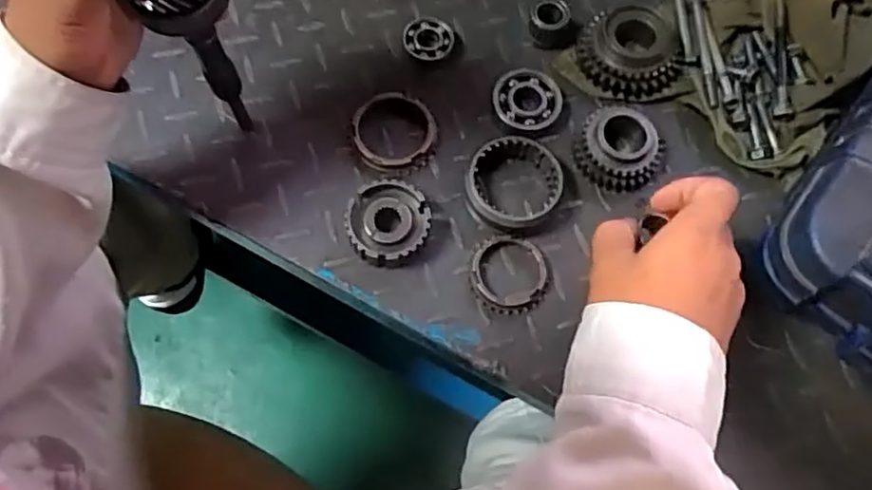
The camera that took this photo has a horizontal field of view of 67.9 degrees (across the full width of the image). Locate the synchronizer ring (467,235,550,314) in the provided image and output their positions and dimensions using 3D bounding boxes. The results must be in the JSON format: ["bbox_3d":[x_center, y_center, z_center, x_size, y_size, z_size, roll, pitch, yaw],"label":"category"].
[{"bbox_3d":[0.051,0.020,0.444,0.055,0.014,0.054,0,70,-1],"label":"synchronizer ring"}]

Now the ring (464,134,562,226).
[{"bbox_3d":[0.054,-0.043,0.459,0.065,0.026,0.068,0,70,-1],"label":"ring"}]

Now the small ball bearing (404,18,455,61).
[{"bbox_3d":[-0.006,-0.161,0.506,0.039,0.009,0.033,9,71,2],"label":"small ball bearing"}]

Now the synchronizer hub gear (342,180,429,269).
[{"bbox_3d":[-0.033,-0.015,0.448,0.055,0.026,0.055,13,71,3],"label":"synchronizer hub gear"}]

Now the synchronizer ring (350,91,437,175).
[{"bbox_3d":[-0.032,-0.081,0.477,0.064,0.013,0.064,0,70,-1],"label":"synchronizer ring"}]

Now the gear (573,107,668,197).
[{"bbox_3d":[0.133,-0.069,0.467,0.061,0.026,0.054,27,72,8],"label":"gear"}]

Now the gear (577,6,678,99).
[{"bbox_3d":[0.147,-0.147,0.493,0.072,0.027,0.063,12,71,3],"label":"gear"}]

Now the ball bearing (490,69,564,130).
[{"bbox_3d":[0.068,-0.107,0.485,0.050,0.014,0.048,0,70,-1],"label":"ball bearing"}]

